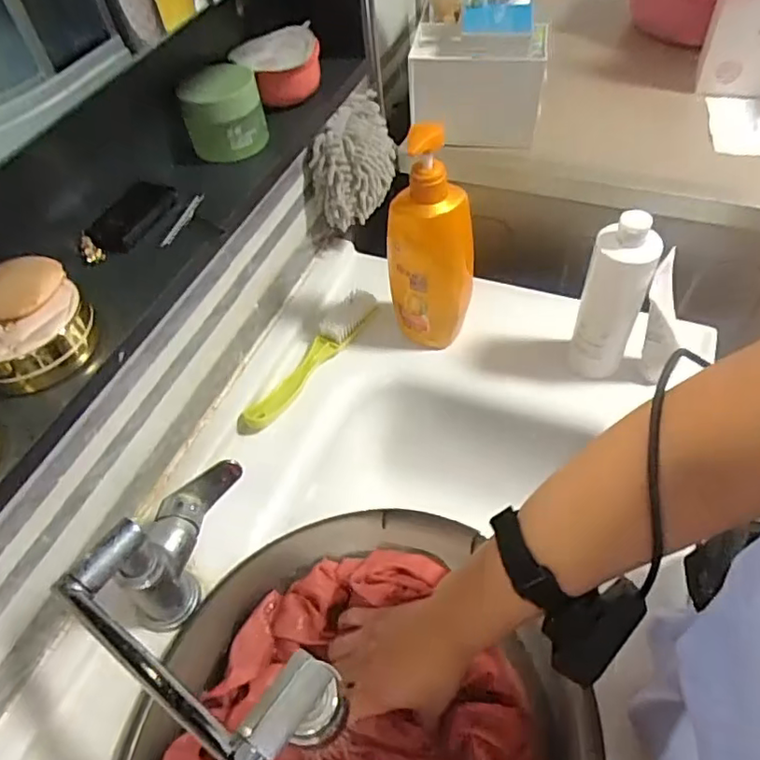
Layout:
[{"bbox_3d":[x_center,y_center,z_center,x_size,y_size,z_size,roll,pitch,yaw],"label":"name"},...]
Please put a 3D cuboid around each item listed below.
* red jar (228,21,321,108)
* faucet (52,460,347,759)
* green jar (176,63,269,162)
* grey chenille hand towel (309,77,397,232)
[{"bbox_3d":[-0.087,-0.270,0.514,0.071,0.043,0.064,-11,52,-3],"label":"red jar"},{"bbox_3d":[-0.114,0.180,0.458,0.238,0.183,0.135,32,62,27],"label":"faucet"},{"bbox_3d":[-0.125,-0.215,0.476,0.060,0.055,0.052,-15,52,-6],"label":"green jar"},{"bbox_3d":[-0.028,-0.274,0.735,0.059,0.129,0.131,22,57,21],"label":"grey chenille hand towel"}]

